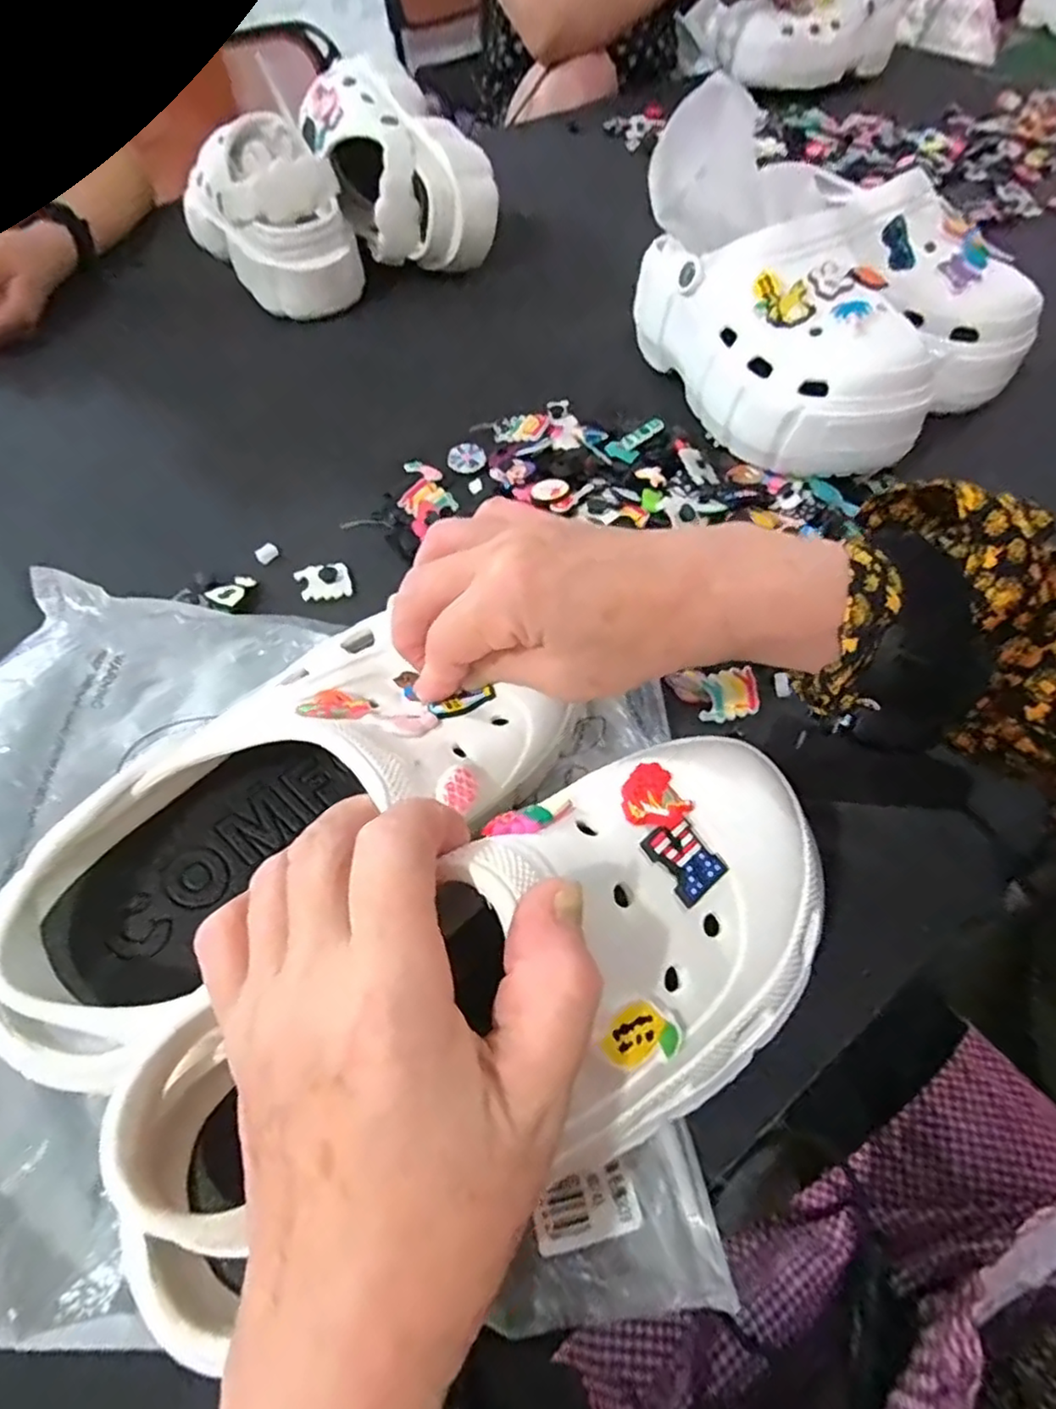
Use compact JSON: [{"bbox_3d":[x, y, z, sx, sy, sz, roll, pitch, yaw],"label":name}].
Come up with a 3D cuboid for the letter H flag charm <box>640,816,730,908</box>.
[{"bbox_3d":[0.052,0.049,0.218,0.022,0.004,0.025,-34,81,-26],"label":"letter H flag charm"}]

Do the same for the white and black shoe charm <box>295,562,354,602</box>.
[{"bbox_3d":[-0.123,-0.076,0.404,0.032,0.007,0.029,-16,57,-10],"label":"white and black shoe charm"}]

